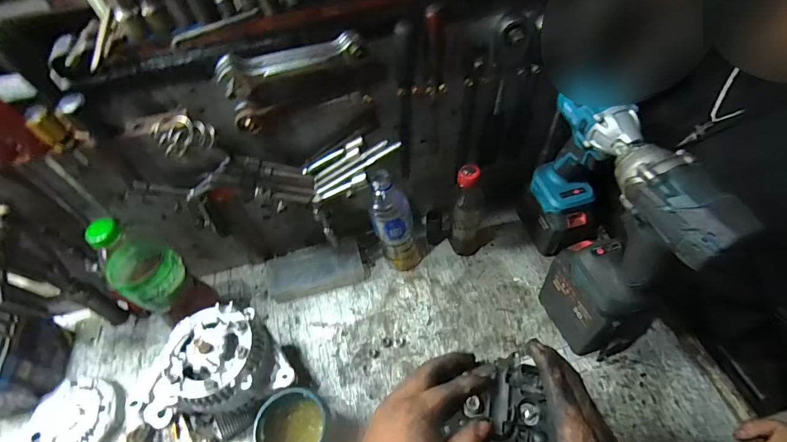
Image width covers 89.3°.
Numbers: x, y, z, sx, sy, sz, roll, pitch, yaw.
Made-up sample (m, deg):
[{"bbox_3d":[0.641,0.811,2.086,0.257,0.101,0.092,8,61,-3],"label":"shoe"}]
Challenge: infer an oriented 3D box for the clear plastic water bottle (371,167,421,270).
[{"bbox_3d":[0.009,0.006,0.626,0.075,0.214,0.056,0,52,4],"label":"clear plastic water bottle"}]

